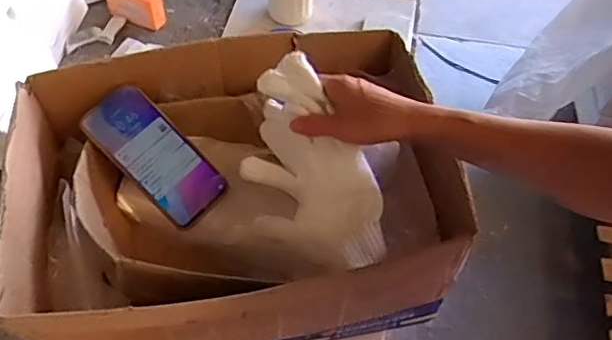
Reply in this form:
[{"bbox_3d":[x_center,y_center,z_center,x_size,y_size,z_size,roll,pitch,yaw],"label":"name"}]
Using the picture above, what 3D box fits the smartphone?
[{"bbox_3d":[-0.165,-0.014,0.636,0.162,0.010,0.076,47,74,-10],"label":"smartphone"}]

